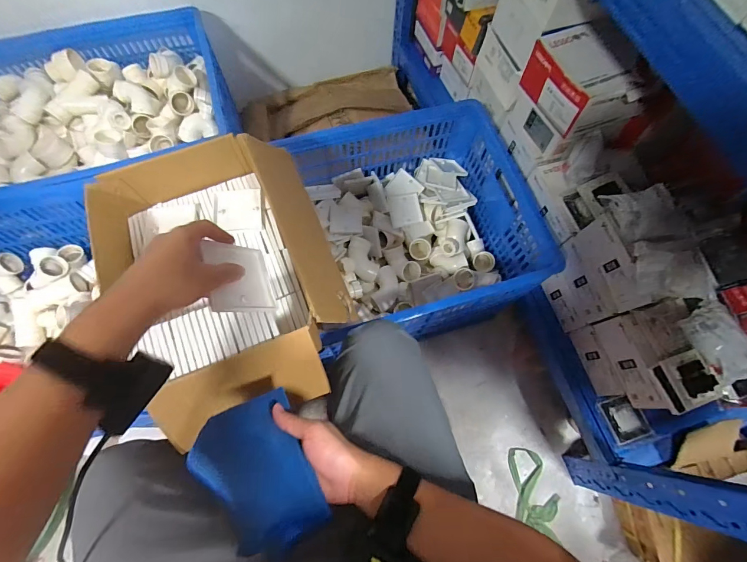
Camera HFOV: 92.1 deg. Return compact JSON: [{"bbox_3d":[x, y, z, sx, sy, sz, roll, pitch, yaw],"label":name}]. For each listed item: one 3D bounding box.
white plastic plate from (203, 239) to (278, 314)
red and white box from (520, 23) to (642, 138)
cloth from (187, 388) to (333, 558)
[{"bbox_3d":[-0.154,-0.005,0.420,0.010,0.085,0.083,-27,71,26],"label":"white plastic plate"},{"bbox_3d":[0.406,-0.381,0.698,0.149,0.107,0.179,-17,71,-8],"label":"red and white box"},{"bbox_3d":[-0.131,0.214,0.395,0.119,0.024,0.152,-25,73,-10],"label":"cloth"}]

